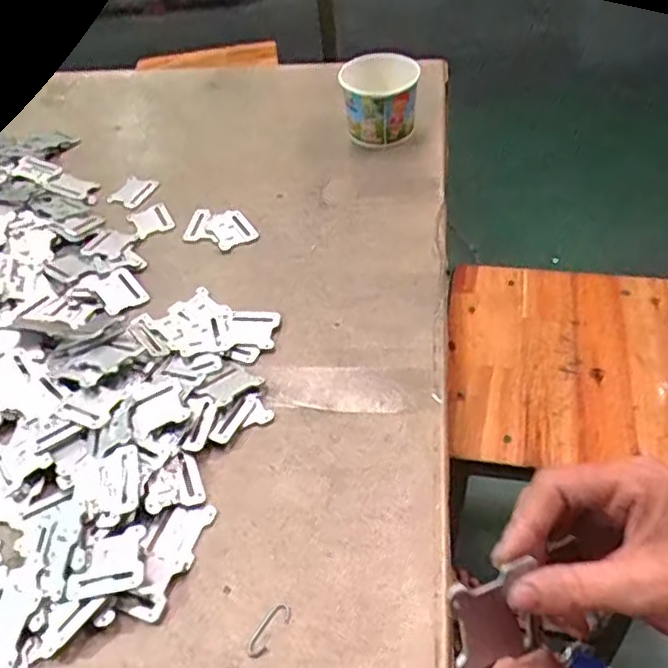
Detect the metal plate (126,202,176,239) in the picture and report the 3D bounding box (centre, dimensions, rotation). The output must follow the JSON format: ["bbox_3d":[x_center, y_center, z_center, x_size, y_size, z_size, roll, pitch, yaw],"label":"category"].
[{"bbox_3d":[-0.202,-0.125,0.715,0.042,0.005,0.054,-28,53,-9],"label":"metal plate"}]

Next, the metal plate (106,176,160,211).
[{"bbox_3d":[-0.233,-0.167,0.753,0.044,0.004,0.053,19,54,20],"label":"metal plate"}]

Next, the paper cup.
[{"bbox_3d":[0.054,-0.271,0.757,0.090,0.092,0.069,-5,49,2],"label":"paper cup"}]

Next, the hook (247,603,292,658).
[{"bbox_3d":[-0.042,0.192,0.420,0.015,0.004,0.038,26,56,25],"label":"hook"}]

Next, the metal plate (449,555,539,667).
[{"bbox_3d":[0.069,0.122,0.277,0.041,0.046,0.005,-16,17,-18],"label":"metal plate"}]

